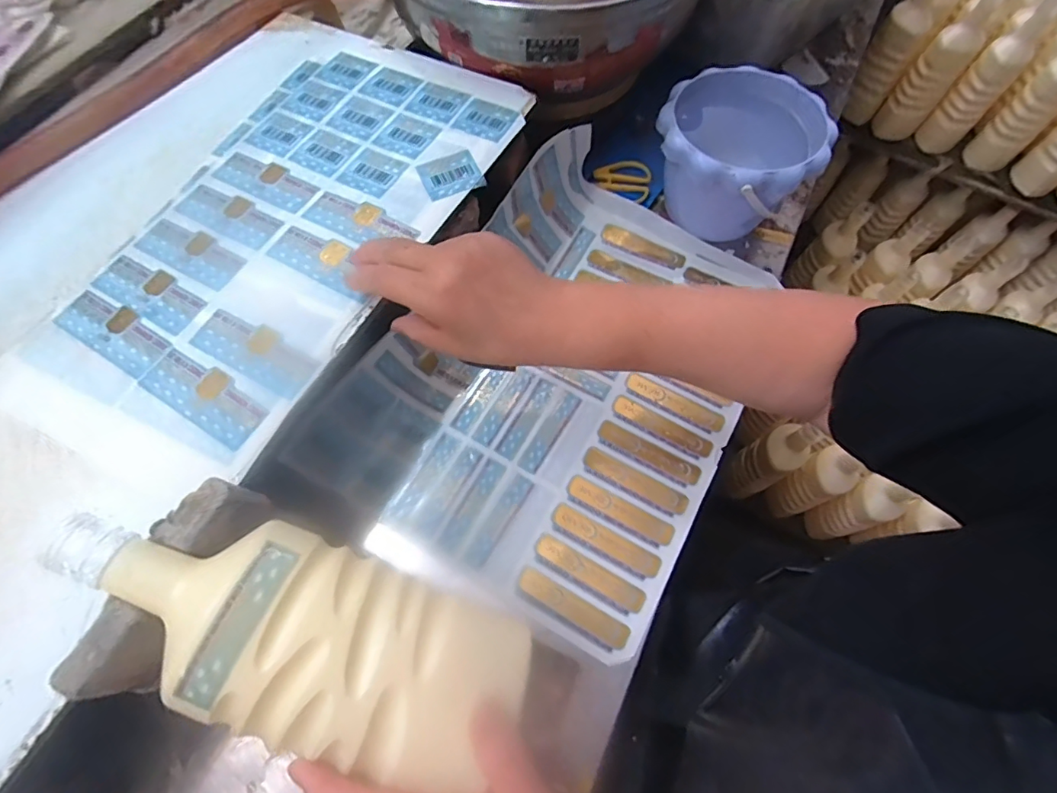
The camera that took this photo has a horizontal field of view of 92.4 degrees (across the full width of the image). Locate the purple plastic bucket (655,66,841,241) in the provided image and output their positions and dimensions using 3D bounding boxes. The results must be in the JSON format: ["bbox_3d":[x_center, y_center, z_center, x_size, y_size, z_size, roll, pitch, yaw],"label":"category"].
[{"bbox_3d":[0.200,-0.229,0.507,0.144,0.112,0.146,0,66,0],"label":"purple plastic bucket"}]

